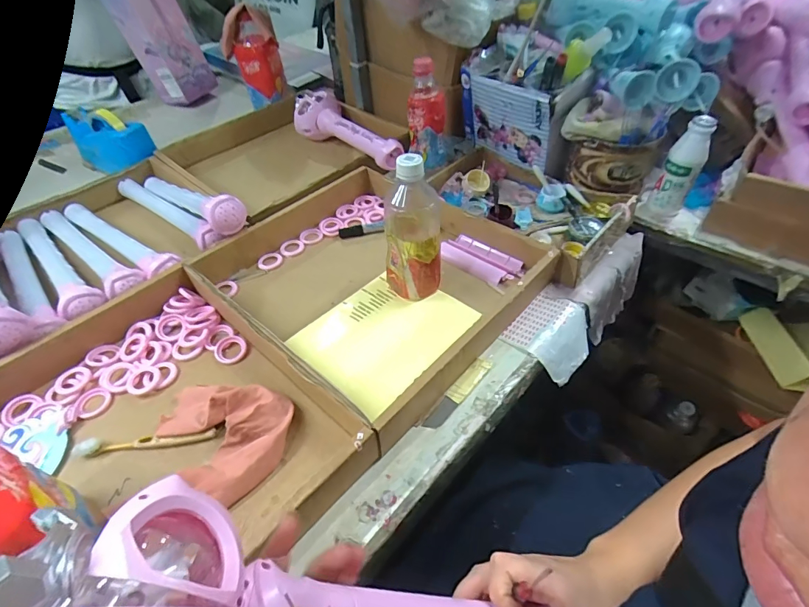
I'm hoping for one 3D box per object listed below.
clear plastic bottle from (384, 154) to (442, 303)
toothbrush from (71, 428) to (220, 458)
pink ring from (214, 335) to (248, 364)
[{"bbox_3d":[0.011,-0.093,0.523,0.067,0.187,0.080,0,47,1],"label":"clear plastic bottle"},{"bbox_3d":[-0.267,0.143,0.431,0.138,0.013,0.017,-4,47,-2],"label":"toothbrush"},{"bbox_3d":[-0.215,0.055,0.514,0.038,0.007,0.043,-27,52,-22],"label":"pink ring"}]

